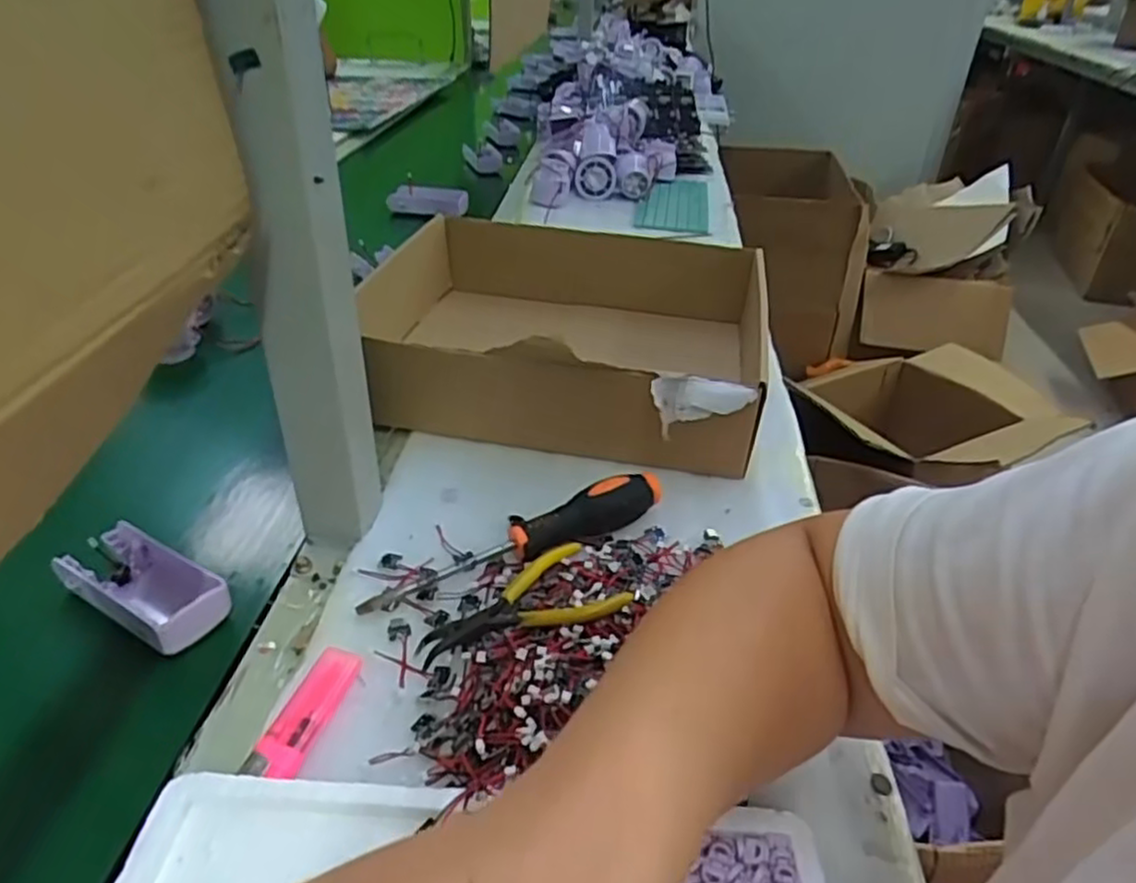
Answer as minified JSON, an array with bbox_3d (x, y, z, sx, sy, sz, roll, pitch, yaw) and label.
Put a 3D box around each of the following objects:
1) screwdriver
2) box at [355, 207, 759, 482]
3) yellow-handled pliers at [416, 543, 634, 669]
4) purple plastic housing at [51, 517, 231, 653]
[{"bbox_3d":[-0.032,0.053,0.460,0.199,0.030,0.033,-13,38,-21],"label":"screwdriver"},{"bbox_3d":[0.007,-0.091,0.632,0.312,0.099,0.285,6,35,5],"label":"box"},{"bbox_3d":[-0.028,0.091,0.411,0.111,0.018,0.069,-17,40,-26],"label":"yellow-handled pliers"},{"bbox_3d":[-0.247,0.084,0.430,0.104,0.022,0.048,20,39,23],"label":"purple plastic housing"}]

